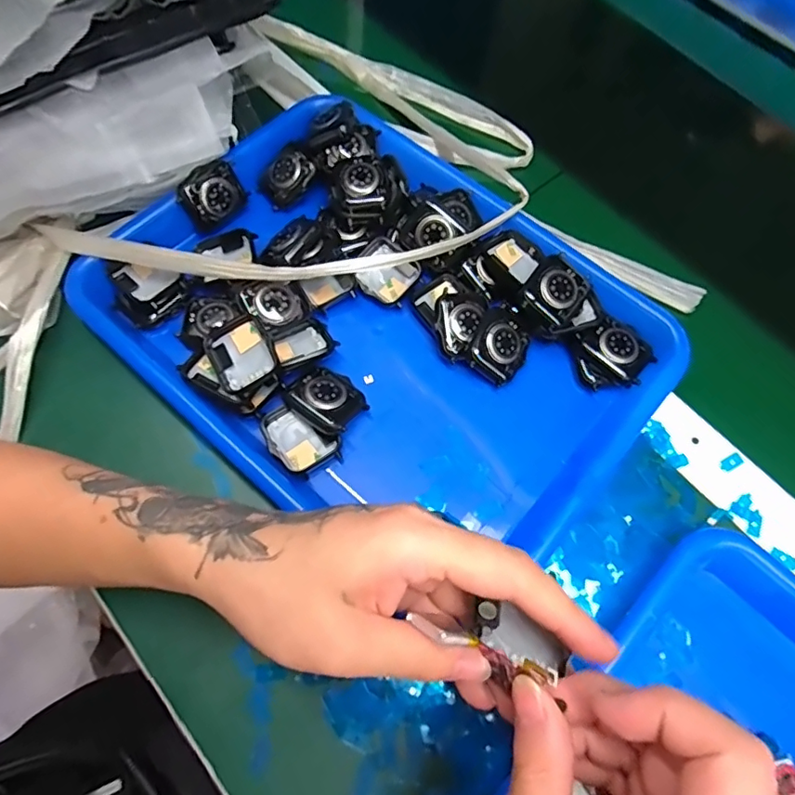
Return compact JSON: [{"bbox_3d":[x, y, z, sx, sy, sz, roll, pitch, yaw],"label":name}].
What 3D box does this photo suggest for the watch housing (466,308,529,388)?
[{"bbox_3d":[0.065,-0.032,0.334,0.037,0.012,0.041,37,88,-10],"label":"watch housing"}]

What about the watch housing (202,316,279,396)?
[{"bbox_3d":[-0.093,-0.024,0.317,0.035,0.015,0.041,-26,71,-13],"label":"watch housing"}]

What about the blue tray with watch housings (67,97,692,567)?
[{"bbox_3d":[-0.011,-0.048,0.339,0.330,0.042,0.252,40,71,13],"label":"blue tray with watch housings"}]

